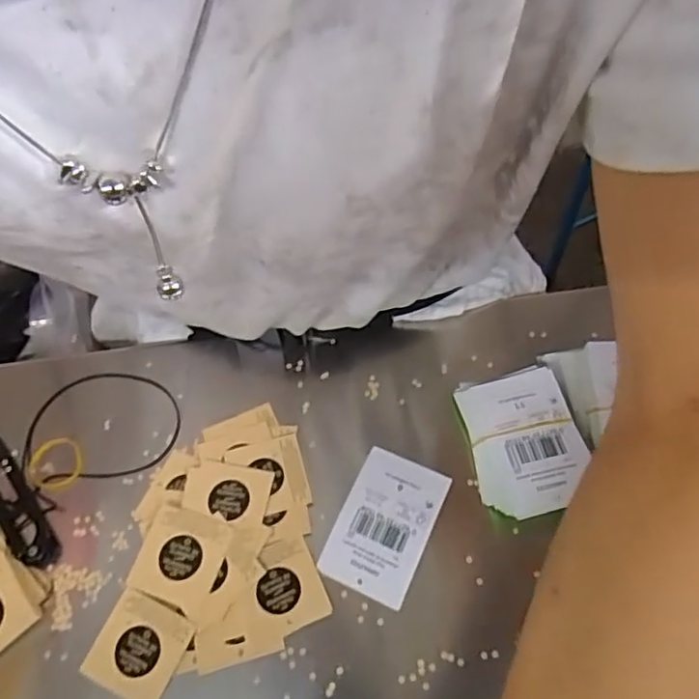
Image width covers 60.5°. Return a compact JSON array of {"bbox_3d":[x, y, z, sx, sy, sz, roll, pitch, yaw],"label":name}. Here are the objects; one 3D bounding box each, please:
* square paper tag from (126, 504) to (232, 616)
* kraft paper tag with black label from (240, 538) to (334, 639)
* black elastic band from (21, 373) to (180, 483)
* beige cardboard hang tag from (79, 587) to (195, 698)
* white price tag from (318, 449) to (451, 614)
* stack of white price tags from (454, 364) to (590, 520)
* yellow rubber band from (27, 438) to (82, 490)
[{"bbox_3d":[-0.091,0.110,0.321,0.042,0.005,0.048,15,56,12],"label":"square paper tag"},{"bbox_3d":[-0.037,0.125,0.313,0.043,0.004,0.044,-21,63,-12],"label":"kraft paper tag with black label"},{"bbox_3d":[-0.153,0.046,0.371,0.095,0.006,0.071,-6,54,-2],"label":"black elastic band"},{"bbox_3d":[-0.106,0.148,0.299,0.043,0.005,0.043,23,58,17],"label":"beige cardboard hang tag"},{"bbox_3d":[0.020,0.094,0.329,0.048,0.004,0.076,20,57,16],"label":"white price tag"},{"bbox_3d":[0.097,0.052,0.337,0.052,0.029,0.085,-8,54,-4],"label":"stack of white price tags"},{"bbox_3d":[-0.173,0.067,0.349,0.031,0.004,0.030,-3,64,6],"label":"yellow rubber band"}]

